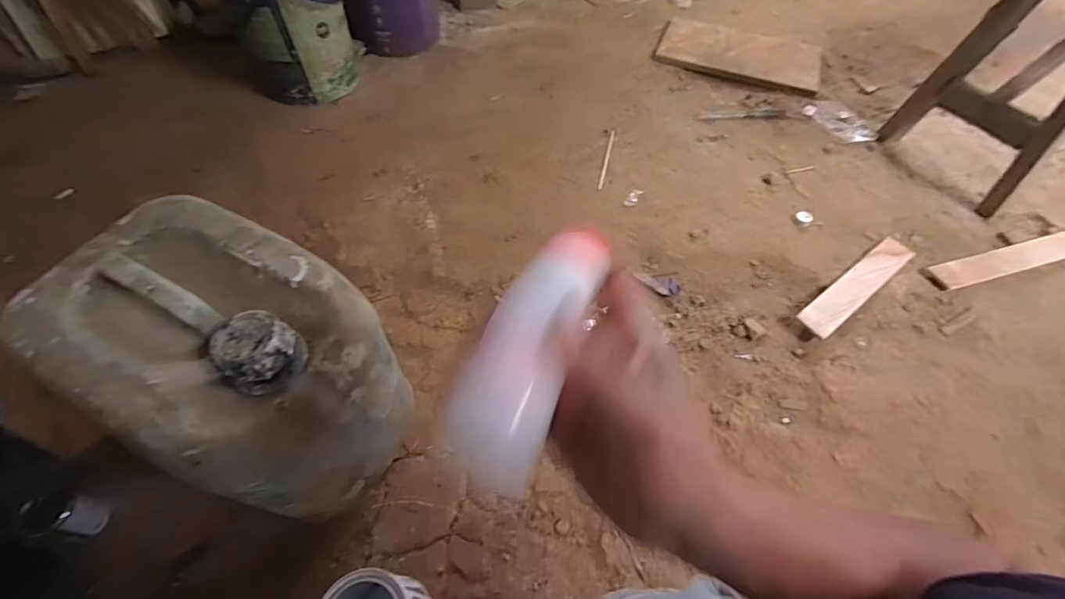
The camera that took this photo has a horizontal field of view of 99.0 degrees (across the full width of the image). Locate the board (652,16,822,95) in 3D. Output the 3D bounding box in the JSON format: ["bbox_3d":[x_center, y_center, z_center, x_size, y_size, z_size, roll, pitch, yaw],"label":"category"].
[{"bbox_3d":[0.665,-0.798,1.476,0.501,0.032,0.247,21,58,13],"label":"board"}]

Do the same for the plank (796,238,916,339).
[{"bbox_3d":[0.659,-0.028,0.925,0.343,0.028,0.062,-32,62,-21],"label":"plank"}]

